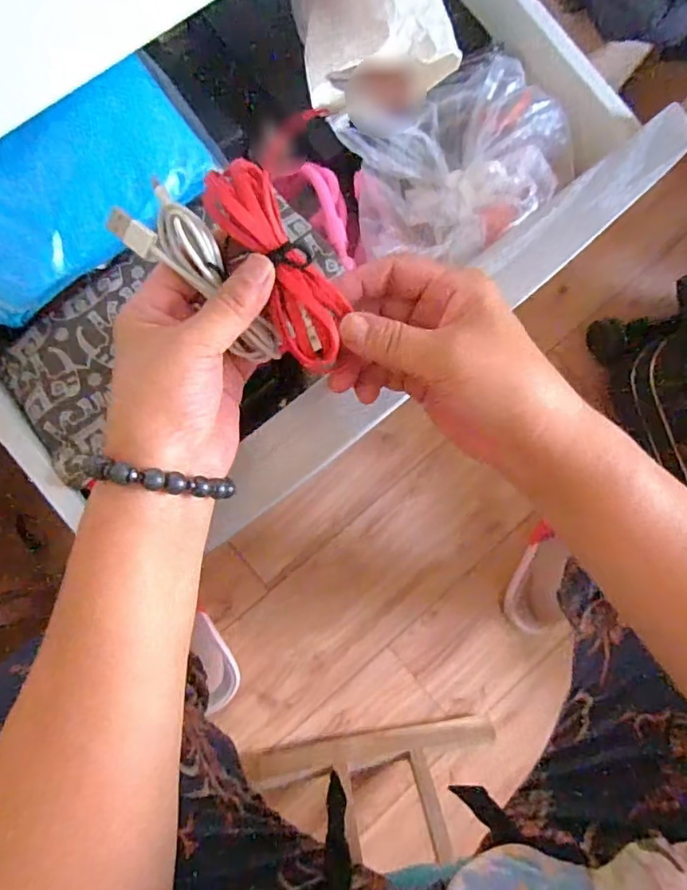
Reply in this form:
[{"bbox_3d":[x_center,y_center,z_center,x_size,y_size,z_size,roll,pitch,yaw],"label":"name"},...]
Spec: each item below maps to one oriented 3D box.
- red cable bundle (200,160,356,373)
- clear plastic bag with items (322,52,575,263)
[{"bbox_3d":[-0.028,-0.084,0.263,0.035,0.017,0.098,-31,106,-7],"label":"red cable bundle"},{"bbox_3d":[0.089,-0.215,0.423,0.177,0.055,0.141,-30,87,-7],"label":"clear plastic bag with items"}]

